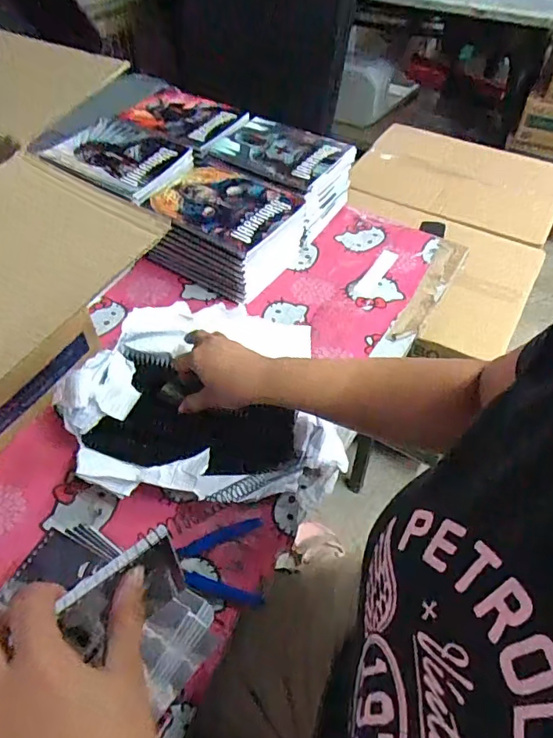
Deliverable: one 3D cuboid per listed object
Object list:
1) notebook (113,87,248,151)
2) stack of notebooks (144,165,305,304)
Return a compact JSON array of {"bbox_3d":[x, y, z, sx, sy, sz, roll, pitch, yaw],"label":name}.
[{"bbox_3d":[-0.167,-0.446,0.892,0.198,0.013,0.147,28,56,22],"label":"notebook"},{"bbox_3d":[-0.076,-0.213,0.791,0.193,0.125,0.155,24,55,19],"label":"stack of notebooks"}]

